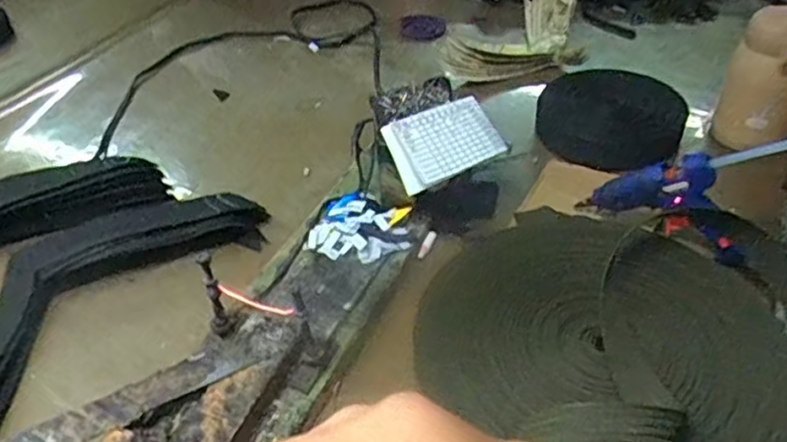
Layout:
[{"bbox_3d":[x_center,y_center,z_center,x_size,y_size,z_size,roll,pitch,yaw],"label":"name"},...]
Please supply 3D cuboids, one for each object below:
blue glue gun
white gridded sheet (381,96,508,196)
[{"bbox_3d":[0.235,-0.024,0.556,0.136,0.084,0.035,26,50,29],"label":"blue glue gun"},{"bbox_3d":[0.043,-0.067,0.559,0.098,0.017,0.060,-26,82,-31],"label":"white gridded sheet"}]

